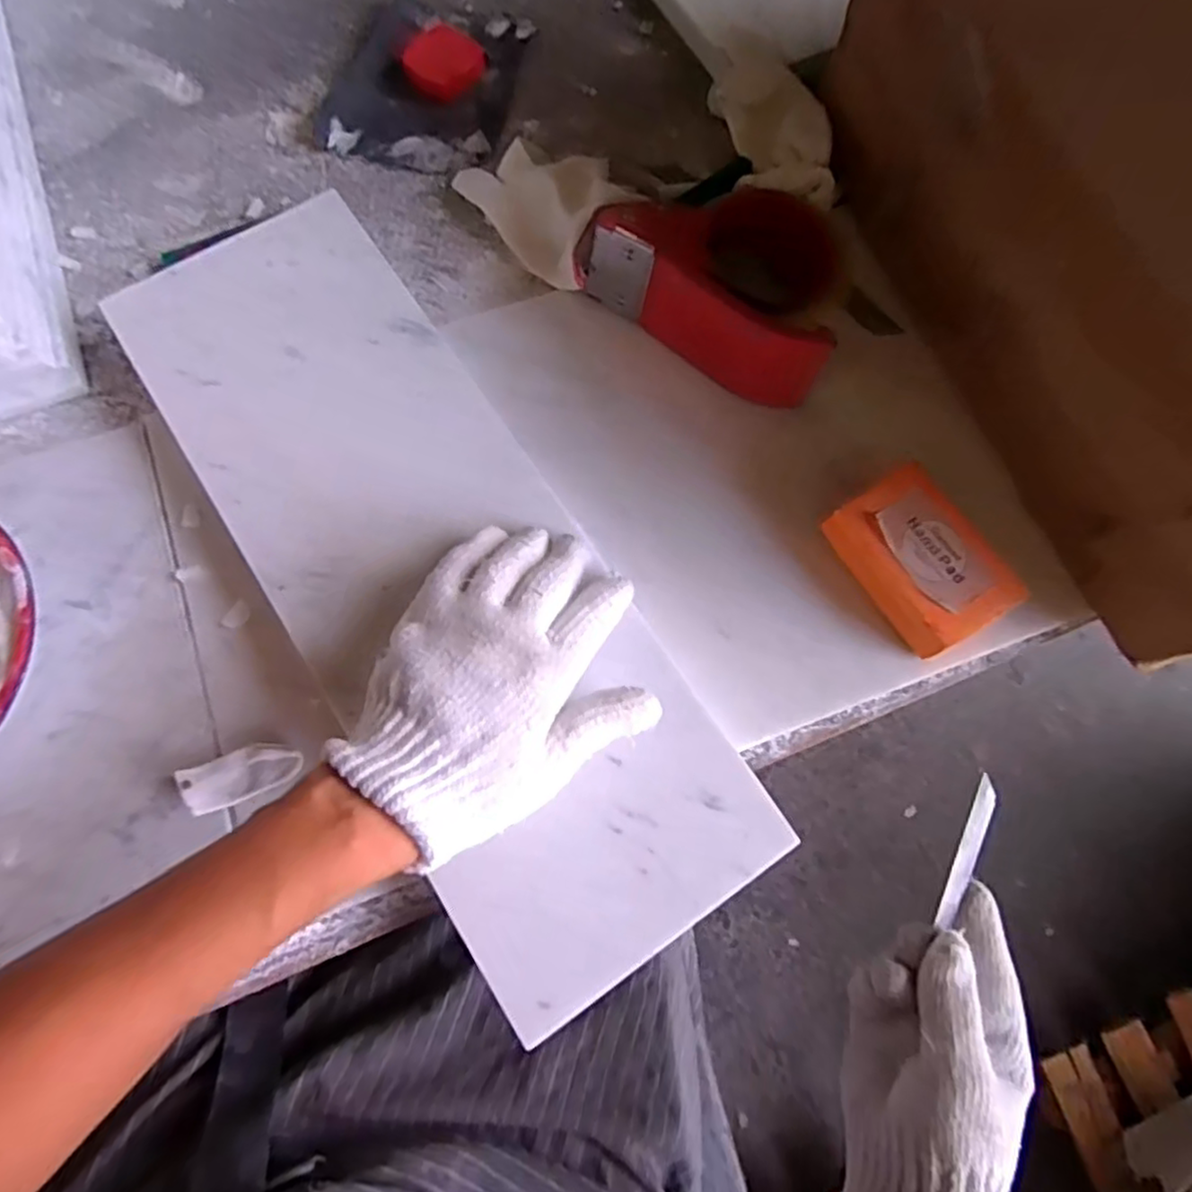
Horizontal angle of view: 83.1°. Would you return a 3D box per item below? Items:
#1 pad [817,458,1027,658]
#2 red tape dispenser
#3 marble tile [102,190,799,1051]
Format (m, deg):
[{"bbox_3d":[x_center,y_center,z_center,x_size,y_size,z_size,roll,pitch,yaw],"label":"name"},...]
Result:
[{"bbox_3d":[0.176,-0.019,0.365,0.062,0.031,0.093,-32,76,-10],"label":"pad"},{"bbox_3d":[0.079,-0.196,0.407,0.159,0.060,0.100,32,75,9],"label":"red tape dispenser"},{"bbox_3d":[-0.092,-0.027,0.352,0.155,0.015,0.446,-34,77,-10],"label":"marble tile"}]

